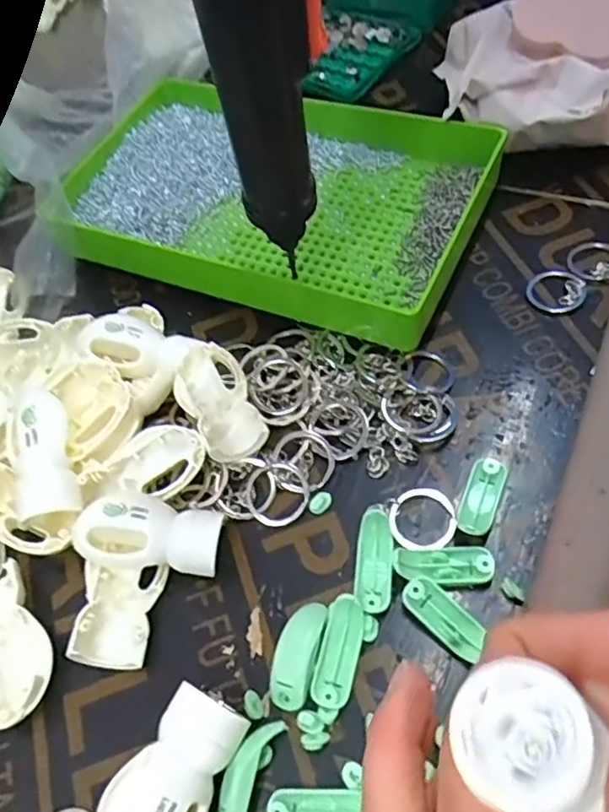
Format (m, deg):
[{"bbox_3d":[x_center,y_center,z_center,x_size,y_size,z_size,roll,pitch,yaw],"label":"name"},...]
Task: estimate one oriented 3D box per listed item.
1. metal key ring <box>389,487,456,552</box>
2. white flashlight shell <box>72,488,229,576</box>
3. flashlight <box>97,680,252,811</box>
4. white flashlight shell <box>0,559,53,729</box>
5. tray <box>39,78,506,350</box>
[{"bbox_3d":[0.053,0.049,0.283,0.029,0.005,0.031,-4,56,7],"label":"metal key ring"},{"bbox_3d":[-0.068,0.056,0.285,0.062,0.023,0.032,2,57,11],"label":"white flashlight shell"},{"bbox_3d":[-0.049,0.137,0.231,0.033,0.031,0.064,25,64,24],"label":"flashlight"},{"bbox_3d":[-0.128,0.102,0.272,0.034,0.013,0.063,-32,57,-12],"label":"white flashlight shell"},{"bbox_3d":[-0.026,-0.132,0.382,0.245,0.036,0.151,18,61,20],"label":"tray"}]

